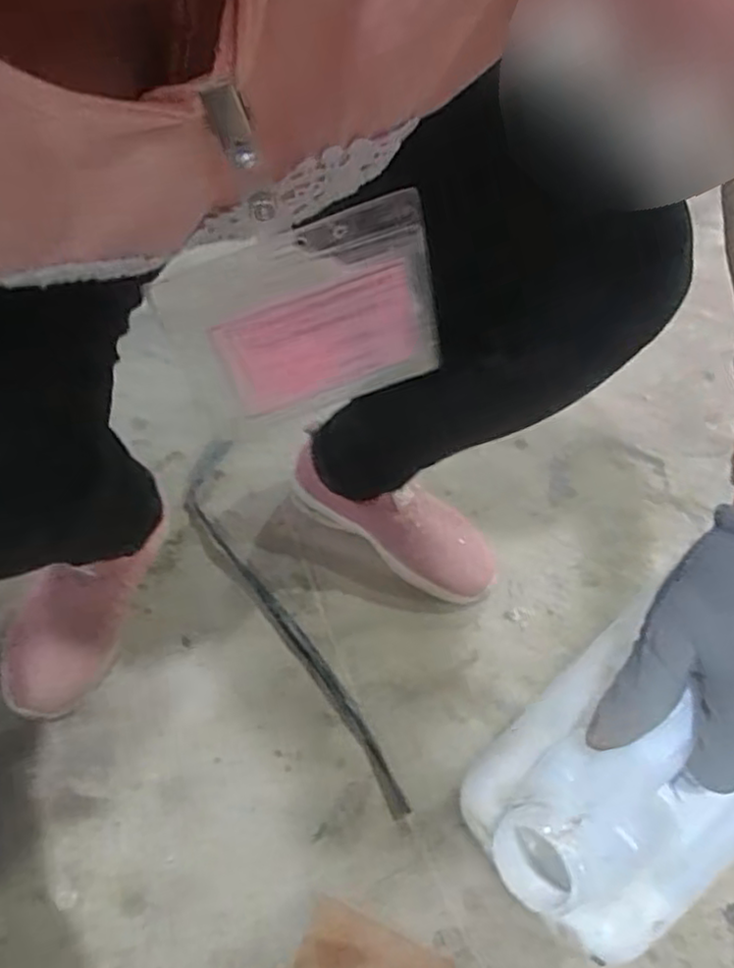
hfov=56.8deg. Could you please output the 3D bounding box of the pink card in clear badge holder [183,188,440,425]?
[{"bbox_3d":[-0.017,-0.063,0.265,0.087,0.081,0.005,-18,47,-4],"label":"pink card in clear badge holder"}]

